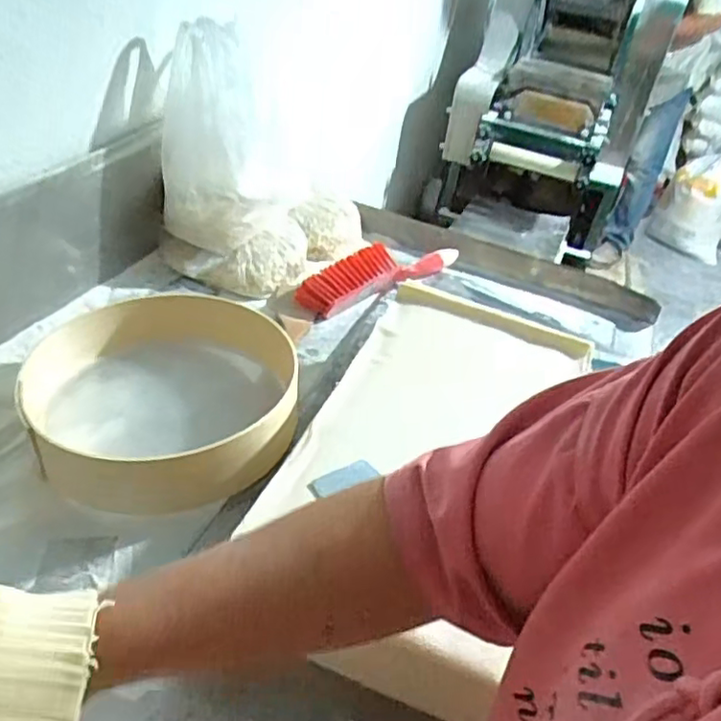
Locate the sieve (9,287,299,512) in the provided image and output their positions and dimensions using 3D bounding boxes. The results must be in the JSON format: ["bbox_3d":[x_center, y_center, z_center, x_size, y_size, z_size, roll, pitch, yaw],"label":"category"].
[{"bbox_3d":[-0.221,0.043,0.731,0.266,0.079,0.281,5,37,-4],"label":"sieve"}]

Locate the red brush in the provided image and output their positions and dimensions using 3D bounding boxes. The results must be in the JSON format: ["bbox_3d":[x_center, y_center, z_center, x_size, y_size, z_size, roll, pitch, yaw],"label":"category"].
[{"bbox_3d":[0.028,-0.141,1.044,0.300,0.047,0.082,-25,48,-36],"label":"red brush"}]

